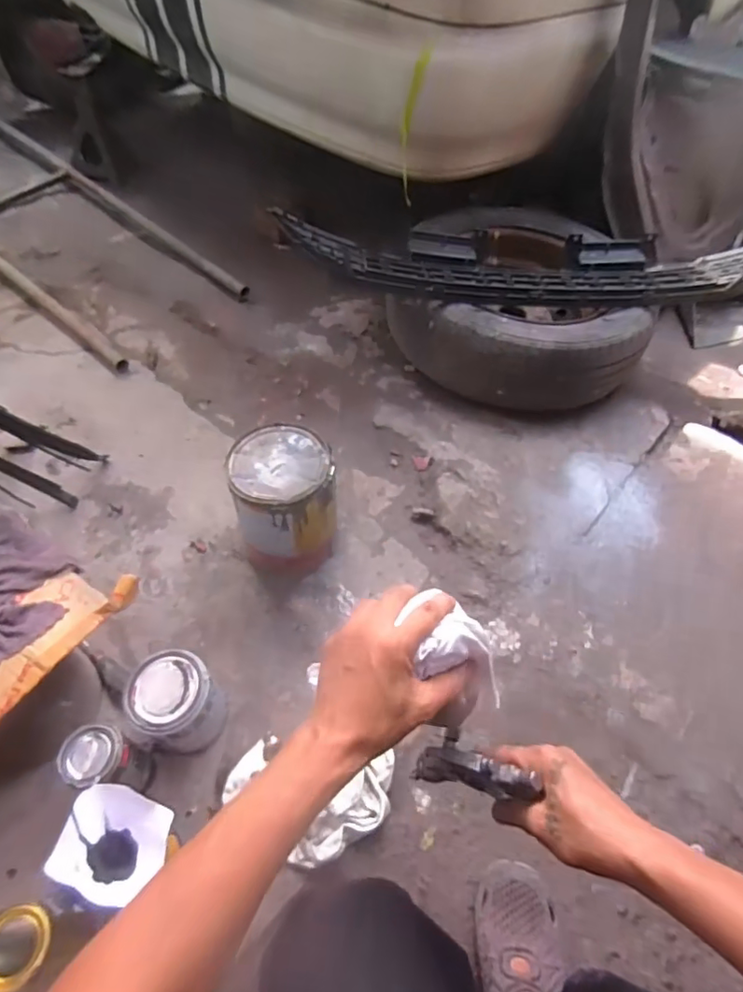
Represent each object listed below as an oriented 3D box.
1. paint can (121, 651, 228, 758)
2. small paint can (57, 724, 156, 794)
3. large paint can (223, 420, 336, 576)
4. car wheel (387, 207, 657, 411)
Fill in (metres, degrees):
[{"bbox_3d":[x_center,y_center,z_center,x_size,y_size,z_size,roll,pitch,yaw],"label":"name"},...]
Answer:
[{"bbox_3d":[-0.262,0.287,0.753,0.100,0.143,0.106,2,56,-2],"label":"paint can"},{"bbox_3d":[-0.332,0.343,0.702,0.086,0.133,0.070,9,55,5],"label":"small paint can"},{"bbox_3d":[-0.141,0.014,0.909,0.150,0.224,0.164,1,55,-1],"label":"large paint can"},{"bbox_3d":[0.297,-0.430,1.246,0.487,0.198,0.524,1,55,-1],"label":"car wheel"}]

